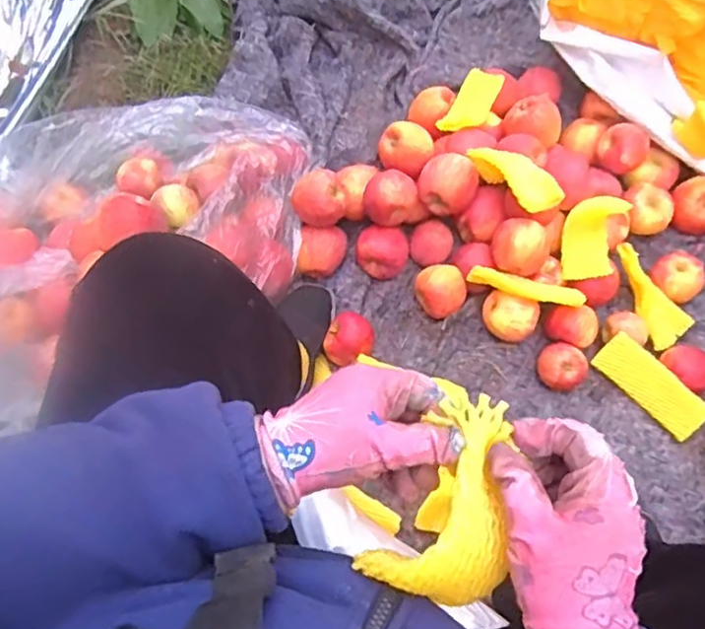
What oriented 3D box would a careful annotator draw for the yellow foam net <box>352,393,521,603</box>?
[{"bbox_3d":[0.058,0.102,0.352,0.073,0.036,0.113,20,78,9],"label":"yellow foam net"}]

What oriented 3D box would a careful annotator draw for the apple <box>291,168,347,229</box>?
[{"bbox_3d":[-0.049,-0.171,0.923,0.077,0.067,0.075,0,68,1],"label":"apple"}]

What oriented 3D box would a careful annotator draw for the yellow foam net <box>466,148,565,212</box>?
[{"bbox_3d":[0.223,-0.191,0.887,0.053,0.047,0.148,-43,73,-15],"label":"yellow foam net"}]

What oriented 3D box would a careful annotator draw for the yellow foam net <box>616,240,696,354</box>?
[{"bbox_3d":[0.422,-0.030,0.907,0.058,0.039,0.155,-28,70,-10],"label":"yellow foam net"}]

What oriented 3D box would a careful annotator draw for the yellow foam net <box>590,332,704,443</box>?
[{"bbox_3d":[0.406,0.098,0.860,0.154,0.010,0.064,45,119,15],"label":"yellow foam net"}]

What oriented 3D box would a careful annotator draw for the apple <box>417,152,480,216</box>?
[{"bbox_3d":[0.138,-0.189,0.911,0.075,0.066,0.068,29,71,12],"label":"apple"}]

